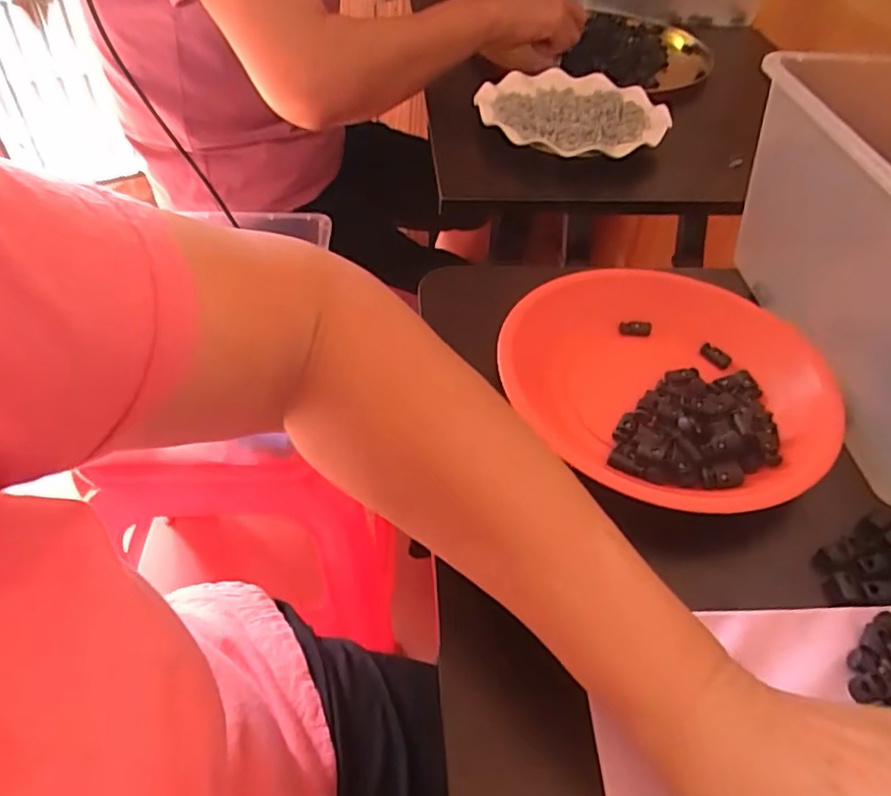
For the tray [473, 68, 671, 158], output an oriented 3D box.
[{"bbox_3d":[0.125,-0.286,0.634,0.179,0.018,0.157,6,45,2],"label":"tray"}]

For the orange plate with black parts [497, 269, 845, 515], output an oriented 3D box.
[{"bbox_3d":[0.137,-0.005,0.395,0.175,0.045,0.186,2,46,-2],"label":"orange plate with black parts"}]

